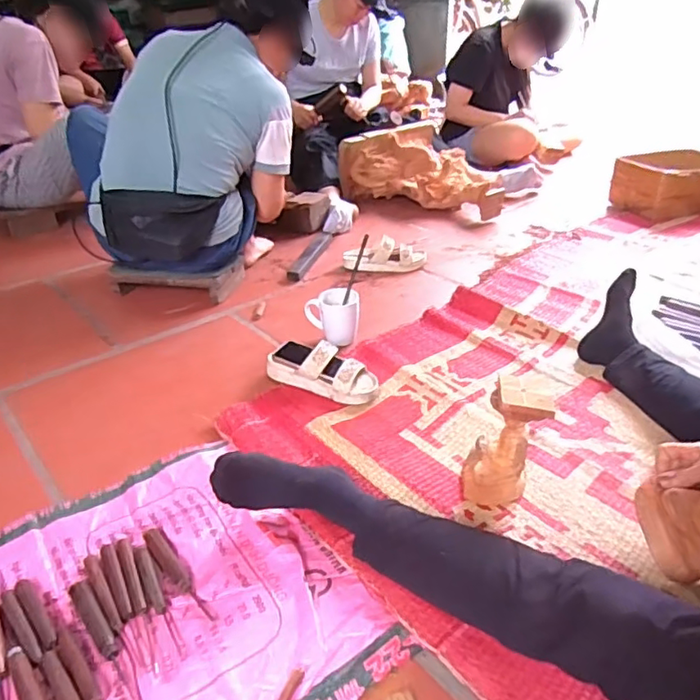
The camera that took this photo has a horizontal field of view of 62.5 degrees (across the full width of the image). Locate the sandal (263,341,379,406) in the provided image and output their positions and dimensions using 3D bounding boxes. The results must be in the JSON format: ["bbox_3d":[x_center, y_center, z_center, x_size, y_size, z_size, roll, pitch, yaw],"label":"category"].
[{"bbox_3d":[-0.053,0.033,1.101,0.219,0.070,0.082,16,36,26],"label":"sandal"}]

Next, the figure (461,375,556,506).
[{"bbox_3d":[0.220,0.131,0.833,0.111,0.183,0.100,-3,32,-2],"label":"figure"}]

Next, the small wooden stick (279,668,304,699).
[{"bbox_3d":[-0.068,0.365,0.601,0.015,0.008,0.081,8,17,16],"label":"small wooden stick"}]

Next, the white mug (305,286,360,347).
[{"bbox_3d":[-0.037,-0.069,1.251,0.118,0.097,0.082,-4,32,-3],"label":"white mug"}]

